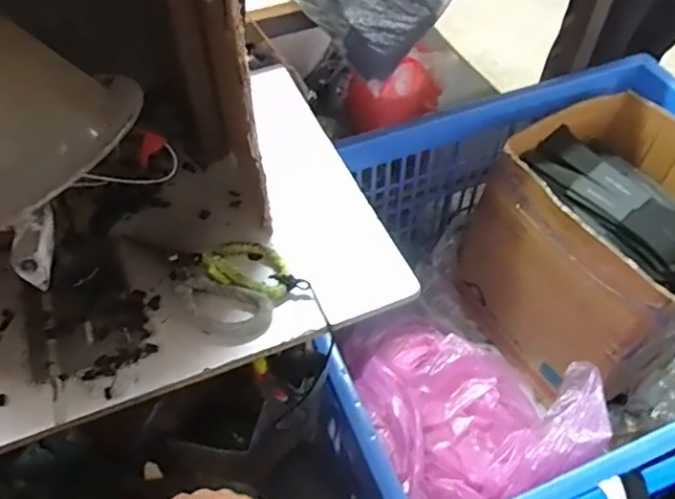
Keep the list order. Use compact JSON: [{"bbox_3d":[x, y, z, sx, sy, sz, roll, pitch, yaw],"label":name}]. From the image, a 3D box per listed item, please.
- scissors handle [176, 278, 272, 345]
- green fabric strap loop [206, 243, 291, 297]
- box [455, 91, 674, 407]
[{"bbox_3d":[-0.110,0.057,0.541,0.093,0.014,0.058,15,54,12],"label":"scissors handle"},{"bbox_3d":[-0.087,0.018,0.567,0.087,0.018,0.054,17,54,14],"label":"green fabric strap loop"},{"bbox_3d":[0.514,0.016,1.117,0.371,0.433,0.407,-23,55,-17],"label":"box"}]

